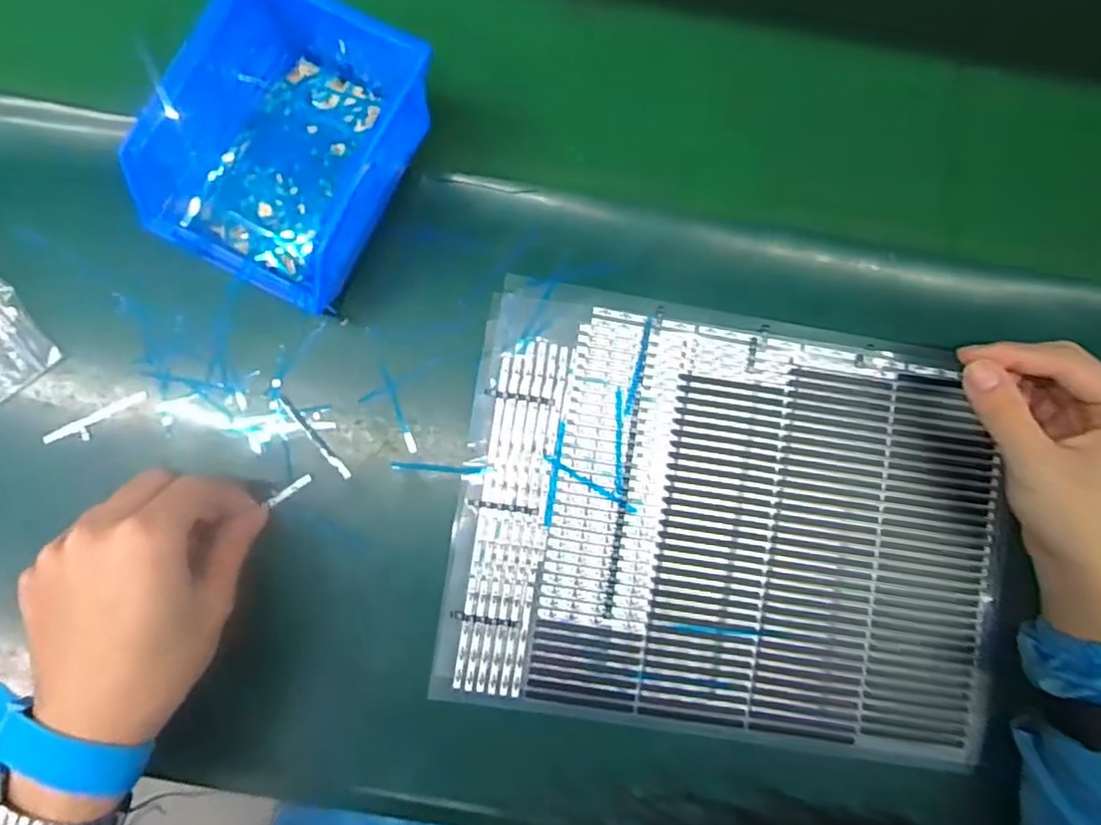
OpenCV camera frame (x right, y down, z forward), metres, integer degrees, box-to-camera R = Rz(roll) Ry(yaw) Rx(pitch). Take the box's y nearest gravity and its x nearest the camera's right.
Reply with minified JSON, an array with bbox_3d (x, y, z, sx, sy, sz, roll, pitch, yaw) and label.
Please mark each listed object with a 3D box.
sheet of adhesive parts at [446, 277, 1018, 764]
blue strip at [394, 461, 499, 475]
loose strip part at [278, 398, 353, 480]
[{"bbox_3d":[0.102,0.062,0.380,0.301,0.008,0.236,9,86,-1],"label":"sheet of adhesive parts"},{"bbox_3d":[-0.061,0.032,0.379,0.059,0.006,0.005,4,86,-1],"label":"blue strip"},{"bbox_3d":[-0.134,0.014,0.377,0.007,0.004,0.058,-40,88,-4],"label":"loose strip part"}]

